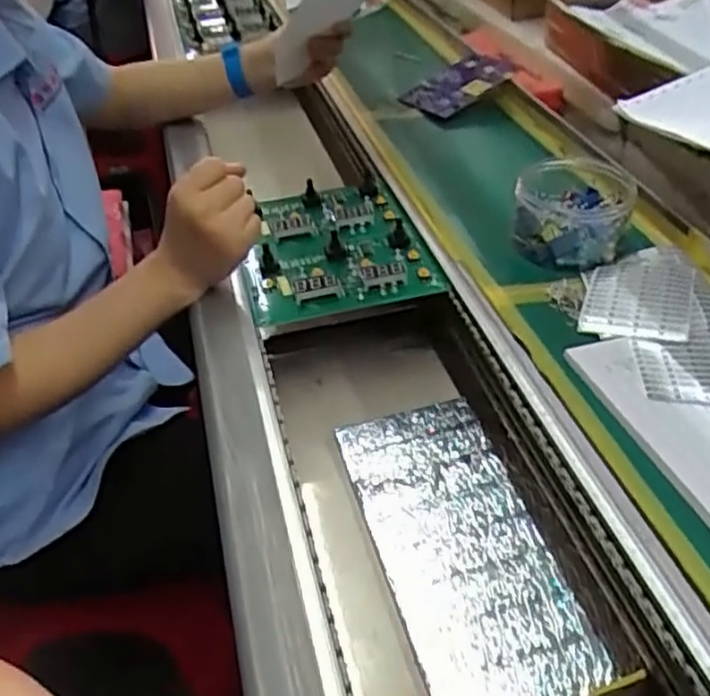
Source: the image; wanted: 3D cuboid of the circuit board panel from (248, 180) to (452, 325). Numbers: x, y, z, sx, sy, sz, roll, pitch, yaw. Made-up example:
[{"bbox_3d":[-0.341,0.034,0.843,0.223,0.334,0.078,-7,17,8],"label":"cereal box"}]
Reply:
[{"bbox_3d":[-0.023,-0.104,0.661,0.162,0.020,0.199,-8,42,-6],"label":"circuit board panel"}]

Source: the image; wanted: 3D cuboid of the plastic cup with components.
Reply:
[{"bbox_3d":[0.187,-0.119,0.609,0.095,0.047,0.105,11,44,15],"label":"plastic cup with components"}]

